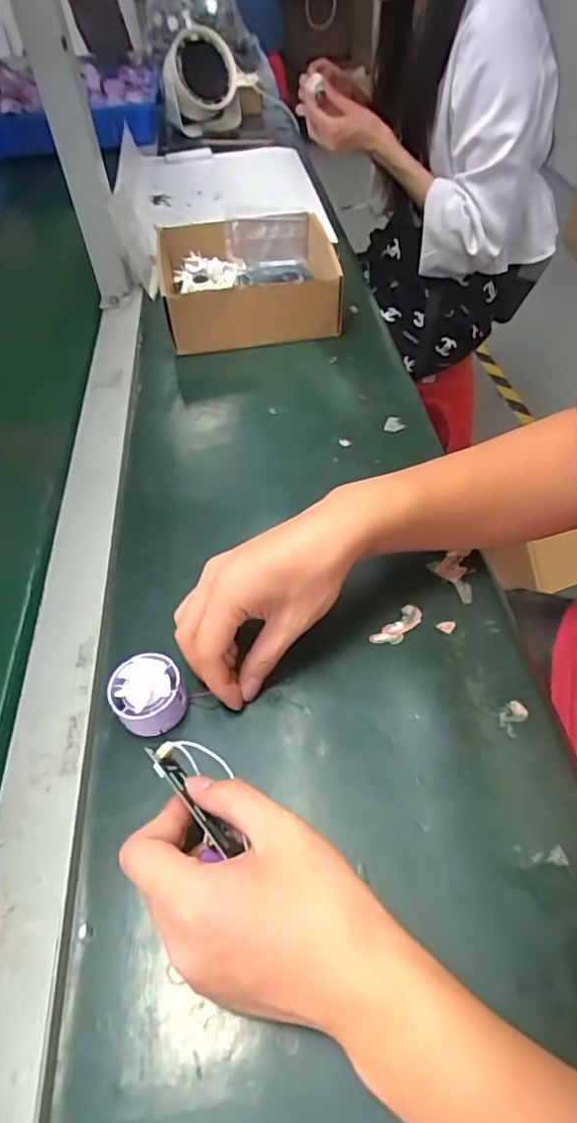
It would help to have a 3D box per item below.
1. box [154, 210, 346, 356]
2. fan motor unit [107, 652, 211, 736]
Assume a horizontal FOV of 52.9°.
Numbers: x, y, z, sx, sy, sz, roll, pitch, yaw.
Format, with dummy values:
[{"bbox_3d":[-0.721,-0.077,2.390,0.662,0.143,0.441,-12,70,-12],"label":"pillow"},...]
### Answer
[{"bbox_3d":[-0.047,-0.352,0.730,0.227,0.075,0.205,-8,49,-2],"label":"box"},{"bbox_3d":[-0.090,0.086,0.380,0.045,0.030,0.046,34,57,26],"label":"fan motor unit"}]

